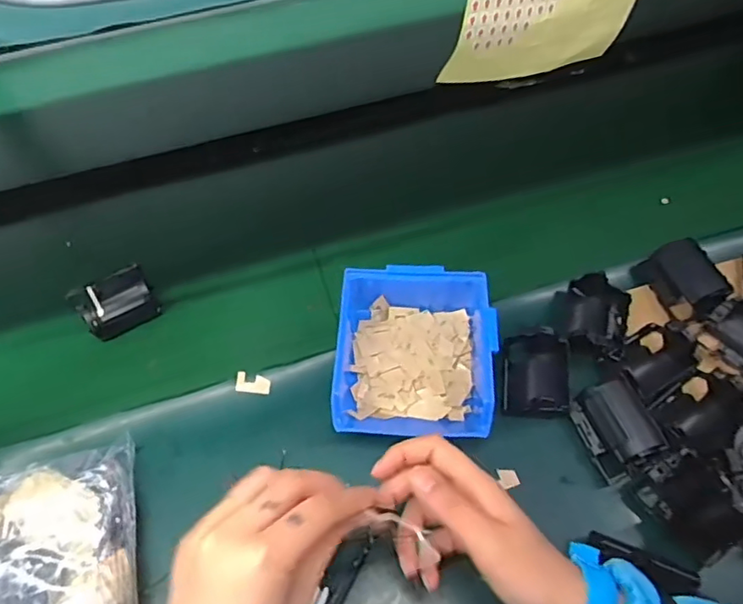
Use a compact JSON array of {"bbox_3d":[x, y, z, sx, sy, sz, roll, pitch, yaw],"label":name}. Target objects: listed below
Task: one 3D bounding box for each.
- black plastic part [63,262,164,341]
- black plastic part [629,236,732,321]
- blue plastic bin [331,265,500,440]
[{"bbox_3d":[-0.242,0.001,0.543,0.068,0.044,0.039,-24,58,-13],"label":"black plastic part"},{"bbox_3d":[0.287,-0.019,0.527,0.048,0.038,0.075,-19,57,-10],"label":"black plastic part"},{"bbox_3d":[0.036,0.039,0.478,0.121,0.061,0.137,2,56,4],"label":"blue plastic bin"}]

